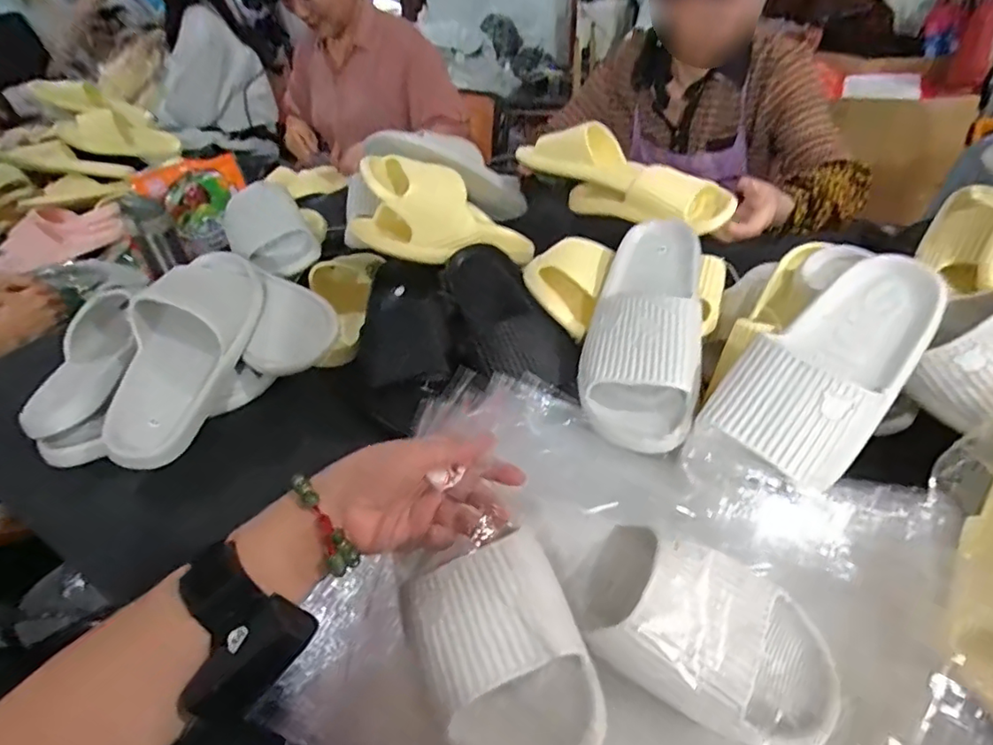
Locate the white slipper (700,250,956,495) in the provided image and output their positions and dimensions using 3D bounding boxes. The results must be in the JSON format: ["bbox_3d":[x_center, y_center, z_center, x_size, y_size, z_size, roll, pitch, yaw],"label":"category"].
[{"bbox_3d":[0.281,-0.016,0.472,0.220,0.074,0.107,-45,49,-11],"label":"white slipper"}]

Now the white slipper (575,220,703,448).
[{"bbox_3d":[0.143,-0.058,0.552,0.109,0.059,0.274,7,59,15],"label":"white slipper"}]

